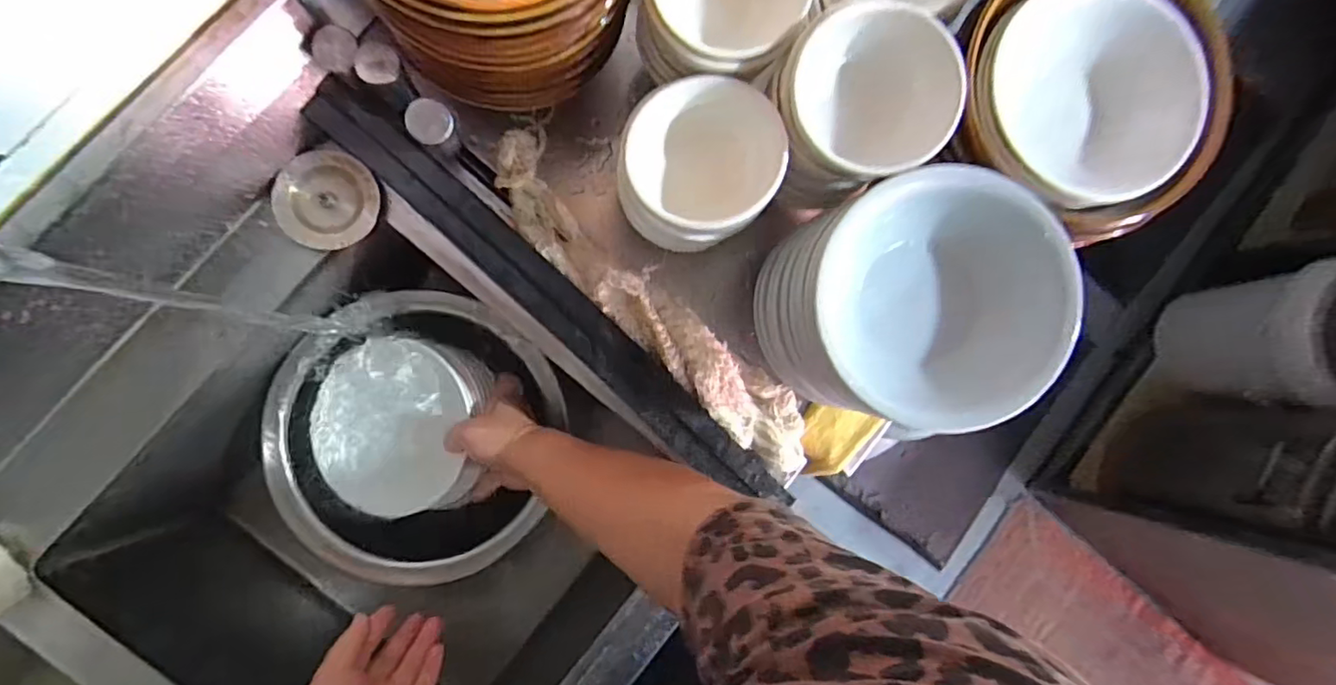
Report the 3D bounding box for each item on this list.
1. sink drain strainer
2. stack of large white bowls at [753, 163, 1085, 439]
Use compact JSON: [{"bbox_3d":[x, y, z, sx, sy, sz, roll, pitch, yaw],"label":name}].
[{"bbox_3d":[-0.291,-0.123,0.515,0.084,0.025,0.077,0,88,-5],"label":"sink drain strainer"},{"bbox_3d":[0.167,-0.021,0.444,0.151,0.152,0.171,-28,90,-6],"label":"stack of large white bowls"}]

